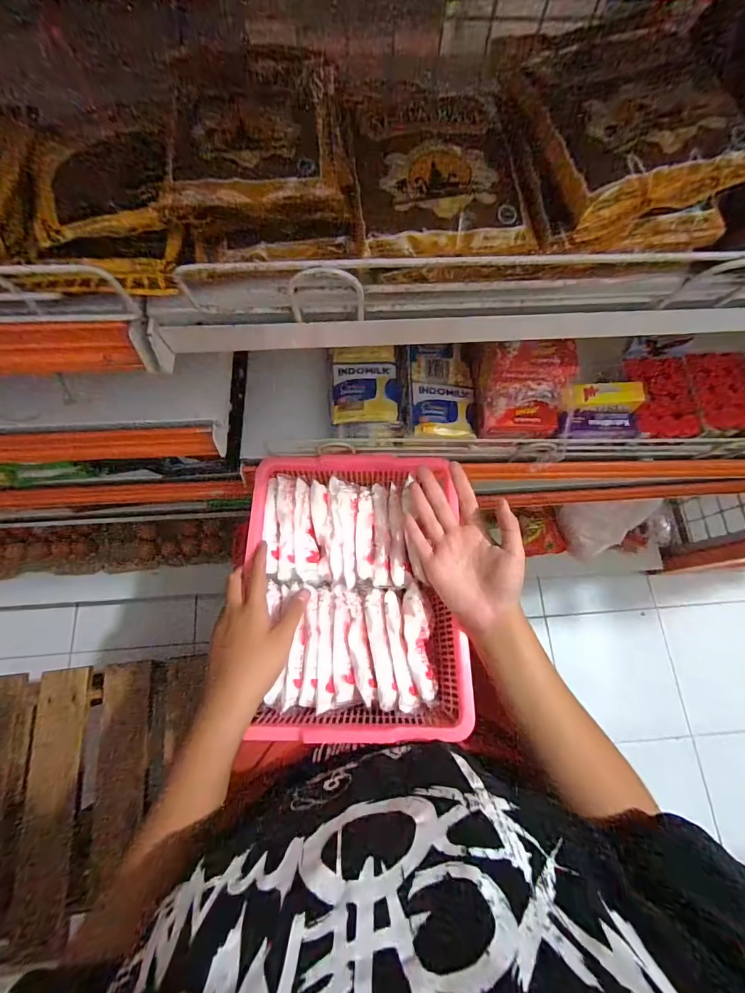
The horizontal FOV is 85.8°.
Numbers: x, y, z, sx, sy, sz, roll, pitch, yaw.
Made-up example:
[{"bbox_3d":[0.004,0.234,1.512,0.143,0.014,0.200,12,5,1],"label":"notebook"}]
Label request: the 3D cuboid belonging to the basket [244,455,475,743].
[{"bbox_3d":[-0.021,0.096,0.446,0.224,0.072,0.290,0,73,-1],"label":"basket"}]

